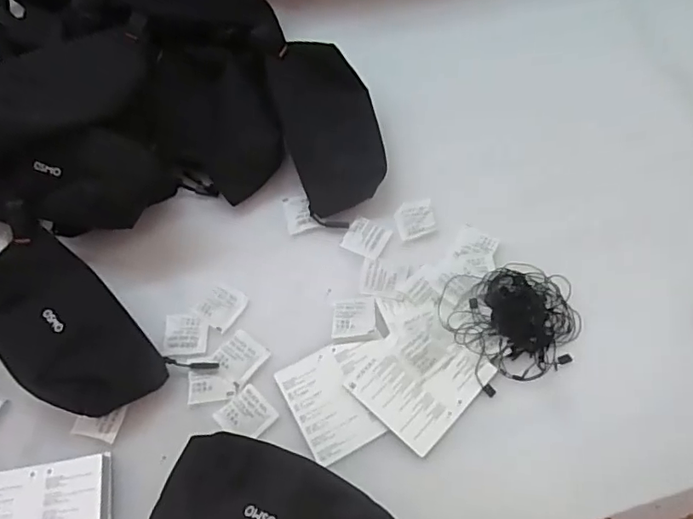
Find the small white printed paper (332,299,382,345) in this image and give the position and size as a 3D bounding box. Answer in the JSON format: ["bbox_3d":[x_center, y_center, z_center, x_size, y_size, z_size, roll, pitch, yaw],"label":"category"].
[{"bbox_3d":[0.008,0.054,0.498,0.042,0.004,0.038,-6,63,-1],"label":"small white printed paper"}]

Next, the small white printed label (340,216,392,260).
[{"bbox_3d":[0.019,-0.021,0.539,0.040,0.004,0.037,25,67,14],"label":"small white printed label"}]

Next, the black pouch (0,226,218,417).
[{"bbox_3d":[-0.235,0.066,0.482,0.206,0.039,0.105,33,69,17],"label":"black pouch"}]

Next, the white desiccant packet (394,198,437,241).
[{"bbox_3d":[0.067,-0.040,0.541,0.037,0.007,0.035,-15,64,-6],"label":"white desiccant packet"}]

